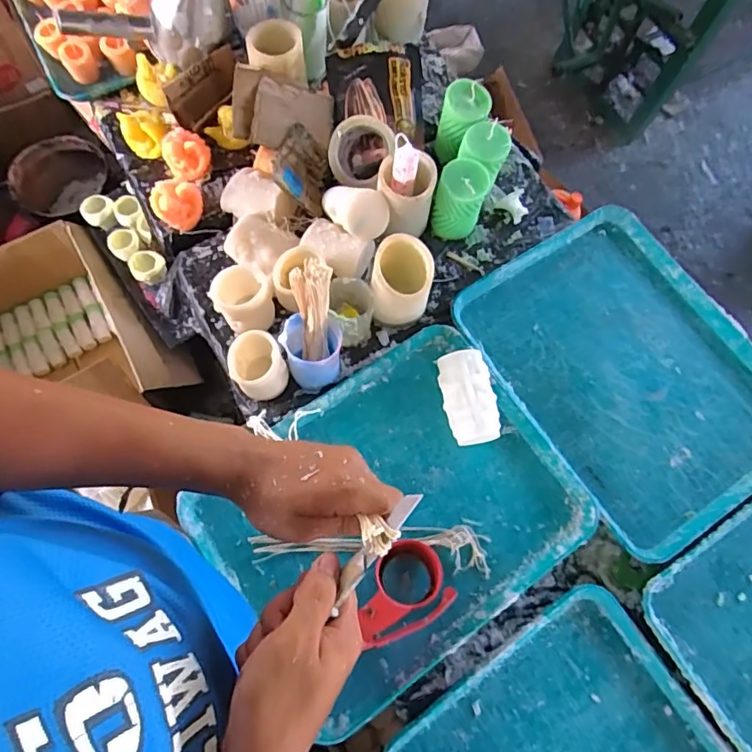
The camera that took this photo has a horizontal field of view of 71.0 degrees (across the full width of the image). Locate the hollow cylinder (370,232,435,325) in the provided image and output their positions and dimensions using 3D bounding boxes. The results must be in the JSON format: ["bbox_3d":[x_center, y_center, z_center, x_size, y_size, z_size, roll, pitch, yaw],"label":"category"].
[{"bbox_3d":[0.033,-0.123,0.729,0.077,0.107,0.091,0,70,-2],"label":"hollow cylinder"}]

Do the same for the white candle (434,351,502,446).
[{"bbox_3d":[0.122,0.030,0.707,0.068,0.059,0.118,-8,71,-4],"label":"white candle"}]

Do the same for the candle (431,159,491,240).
[{"bbox_3d":[0.122,-0.259,0.781,0.068,0.109,0.064,1,70,-1],"label":"candle"}]

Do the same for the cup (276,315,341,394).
[{"bbox_3d":[-0.084,-0.028,0.698,0.076,0.095,0.071,1,70,-1],"label":"cup"}]

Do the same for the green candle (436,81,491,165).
[{"bbox_3d":[0.131,-0.392,0.817,0.072,0.093,0.073,-32,74,-12],"label":"green candle"}]

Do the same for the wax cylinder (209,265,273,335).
[{"bbox_3d":[-0.179,-0.098,0.720,0.075,0.088,0.064,-14,71,-7],"label":"wax cylinder"}]

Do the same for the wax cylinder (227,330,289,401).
[{"bbox_3d":[-0.152,-0.008,0.689,0.066,0.093,0.061,1,70,-1],"label":"wax cylinder"}]

